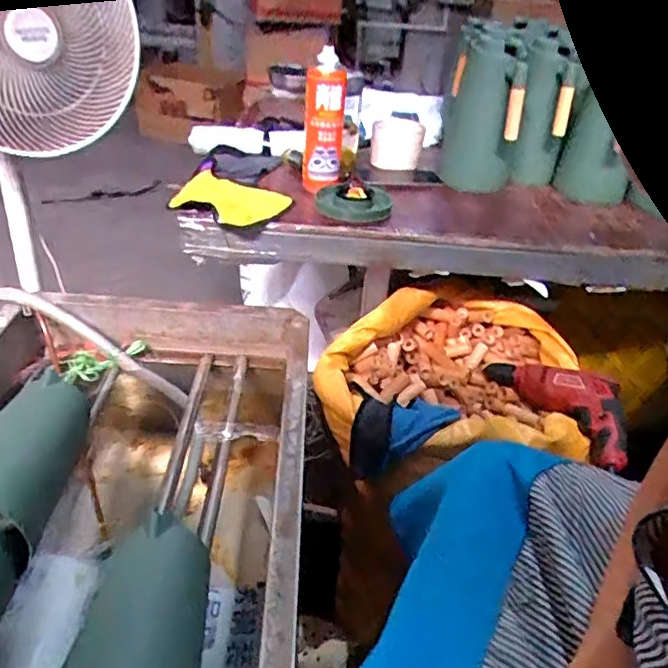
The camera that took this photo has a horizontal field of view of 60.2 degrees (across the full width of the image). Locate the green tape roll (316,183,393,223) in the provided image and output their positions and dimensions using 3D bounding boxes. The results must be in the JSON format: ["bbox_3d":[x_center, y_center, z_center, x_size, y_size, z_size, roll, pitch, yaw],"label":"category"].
[{"bbox_3d":[0.034,-0.218,0.959,0.122,0.023,0.099,8,40,1],"label":"green tape roll"}]

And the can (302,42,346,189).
[{"bbox_3d":[-0.016,-0.336,0.938,0.068,0.192,0.067,5,40,-3],"label":"can"}]

